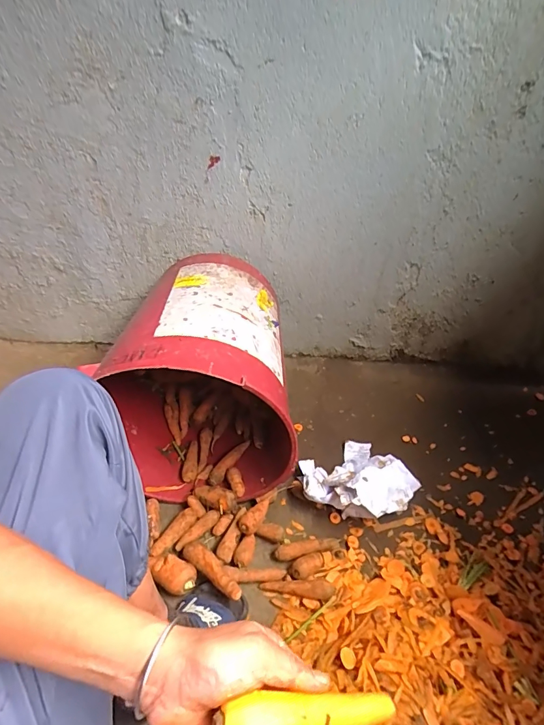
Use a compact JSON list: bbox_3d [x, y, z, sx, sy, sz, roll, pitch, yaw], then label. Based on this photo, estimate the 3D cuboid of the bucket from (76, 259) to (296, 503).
[{"bbox_3d":[-0.187,0.003,1.002,0.419,0.384,0.548,-4,40,-4],"label":"bucket"}]

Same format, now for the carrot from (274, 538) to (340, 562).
[{"bbox_3d":[0.075,0.383,0.842,0.139,0.025,0.034,-10,41,-11],"label":"carrot"}]

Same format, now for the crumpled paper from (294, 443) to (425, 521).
[{"bbox_3d":[0.193,0.262,0.943,0.254,0.103,0.222,-18,43,-20],"label":"crumpled paper"}]

